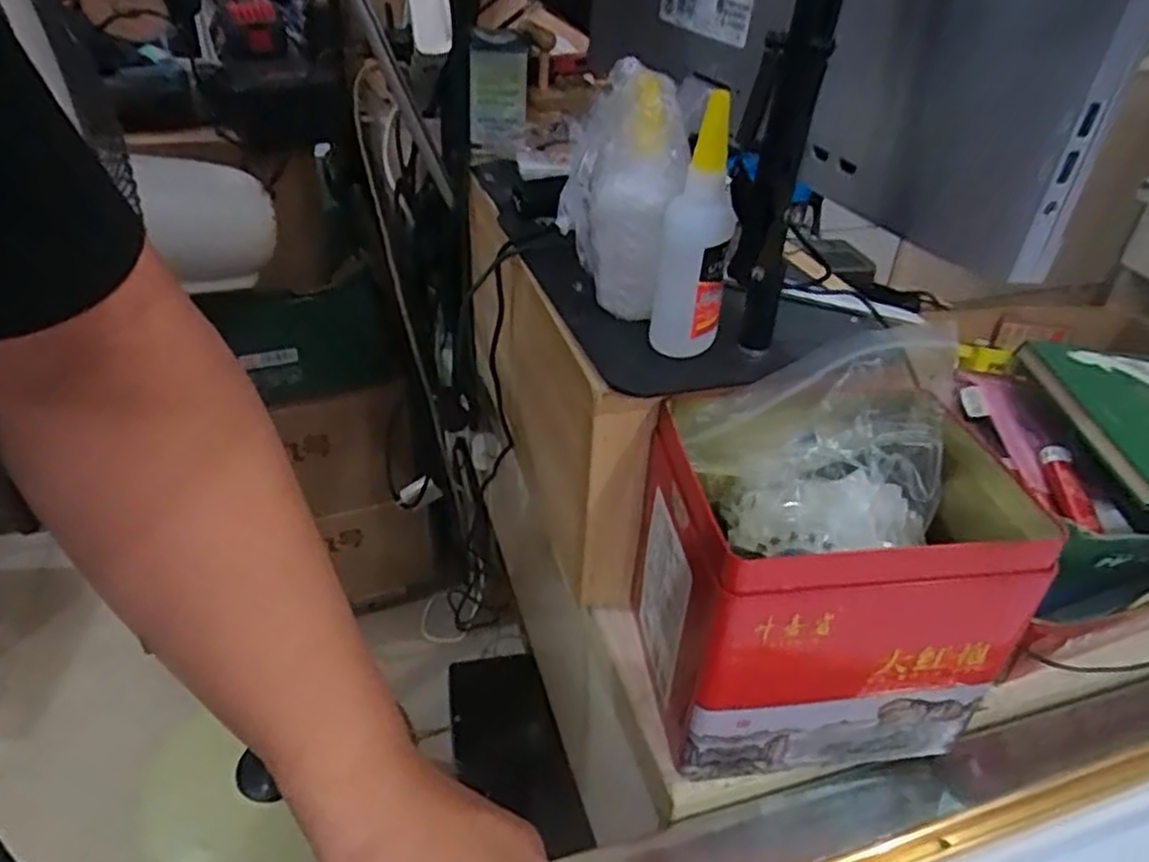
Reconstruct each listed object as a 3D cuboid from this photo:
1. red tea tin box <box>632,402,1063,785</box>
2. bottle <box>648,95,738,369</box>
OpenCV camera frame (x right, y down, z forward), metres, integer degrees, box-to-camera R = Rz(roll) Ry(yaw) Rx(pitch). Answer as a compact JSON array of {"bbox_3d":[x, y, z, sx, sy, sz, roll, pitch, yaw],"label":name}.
[{"bbox_3d":[0.133,0.090,0.443,0.172,0.169,0.134,-3,36,-9],"label":"red tea tin box"},{"bbox_3d":[0.068,-0.106,0.421,0.041,0.132,0.035,6,36,3],"label":"bottle"}]

